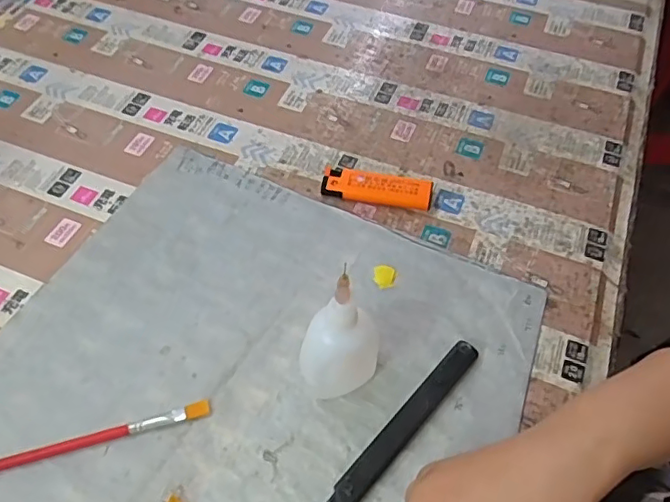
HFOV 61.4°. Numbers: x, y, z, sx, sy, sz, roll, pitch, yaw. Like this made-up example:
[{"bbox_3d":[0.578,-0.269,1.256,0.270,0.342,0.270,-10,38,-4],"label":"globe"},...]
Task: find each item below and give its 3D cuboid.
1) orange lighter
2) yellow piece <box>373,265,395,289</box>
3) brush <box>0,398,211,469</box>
[{"bbox_3d":[0.031,-0.047,0.419,0.081,0.016,0.020,9,55,5],"label":"orange lighter"},{"bbox_3d":[0.033,0.017,0.378,0.014,0.004,0.016,10,55,6],"label":"yellow piece"},{"bbox_3d":[-0.146,0.107,0.310,0.153,0.004,0.010,-14,56,-11],"label":"brush"}]

